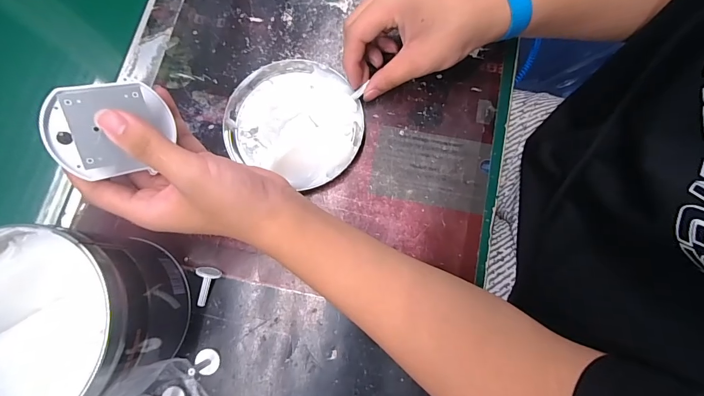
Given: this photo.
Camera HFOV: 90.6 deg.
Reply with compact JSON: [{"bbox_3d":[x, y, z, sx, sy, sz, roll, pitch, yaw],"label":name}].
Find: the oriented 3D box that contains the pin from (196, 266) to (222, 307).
[{"bbox_3d":[-0.124,0.076,0.298,0.021,0.020,0.034,7,78,3],"label":"pin"}]

